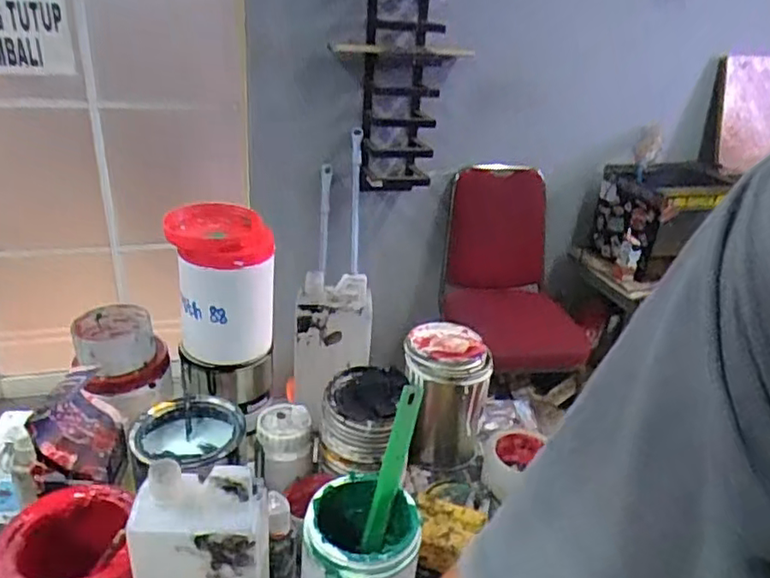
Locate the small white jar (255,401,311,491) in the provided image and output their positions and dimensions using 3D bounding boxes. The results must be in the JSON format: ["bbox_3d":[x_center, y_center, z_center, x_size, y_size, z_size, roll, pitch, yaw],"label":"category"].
[{"bbox_3d":[-0.113,0.177,0.705,0.058,0.068,0.060,4,26,-2],"label":"small white jar"}]

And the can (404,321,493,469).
[{"bbox_3d":[0.077,0.144,0.821,0.109,0.158,0.112,6,26,3],"label":"can"}]

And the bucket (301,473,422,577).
[{"bbox_3d":[-0.023,0.257,0.564,0.095,0.149,0.102,4,26,-2],"label":"bucket"}]

